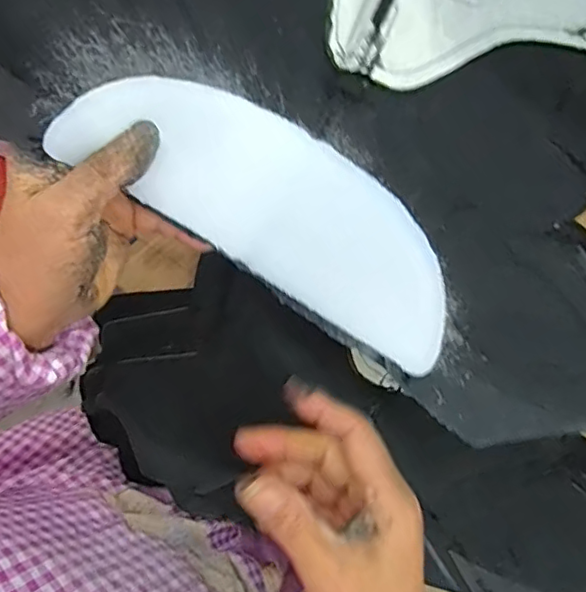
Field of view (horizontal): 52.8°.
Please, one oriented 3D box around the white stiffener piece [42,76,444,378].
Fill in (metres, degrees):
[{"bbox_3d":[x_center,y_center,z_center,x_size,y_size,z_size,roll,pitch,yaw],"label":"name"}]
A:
[{"bbox_3d":[-0.008,-0.043,0.290,0.189,0.052,0.076,34,74,2],"label":"white stiffener piece"}]

